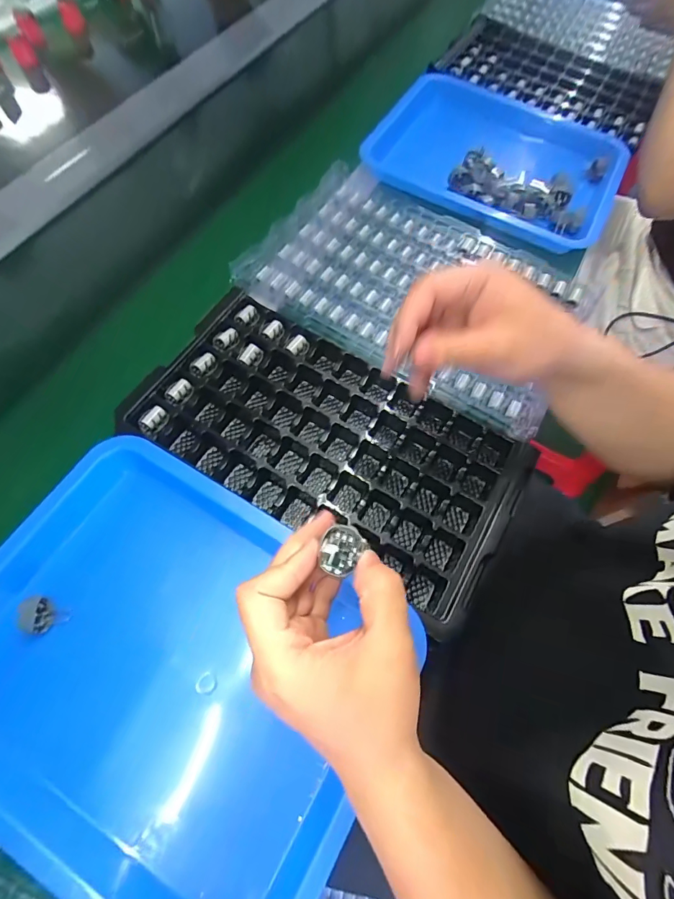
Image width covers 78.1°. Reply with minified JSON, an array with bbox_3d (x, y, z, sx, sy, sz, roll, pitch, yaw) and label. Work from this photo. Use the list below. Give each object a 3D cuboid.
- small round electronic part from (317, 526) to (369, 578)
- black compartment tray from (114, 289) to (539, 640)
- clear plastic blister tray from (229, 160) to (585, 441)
[{"bbox_3d":[0.003,0.057,0.238,0.023,0.004,0.027,29,67,9],"label":"small round electronic part"},{"bbox_3d":[-0.009,-0.008,0.409,0.356,0.037,0.195,30,69,11],"label":"black compartment tray"},{"bbox_3d":[0.086,-0.196,0.479,0.367,0.021,0.246,29,69,10],"label":"clear plastic blister tray"}]

